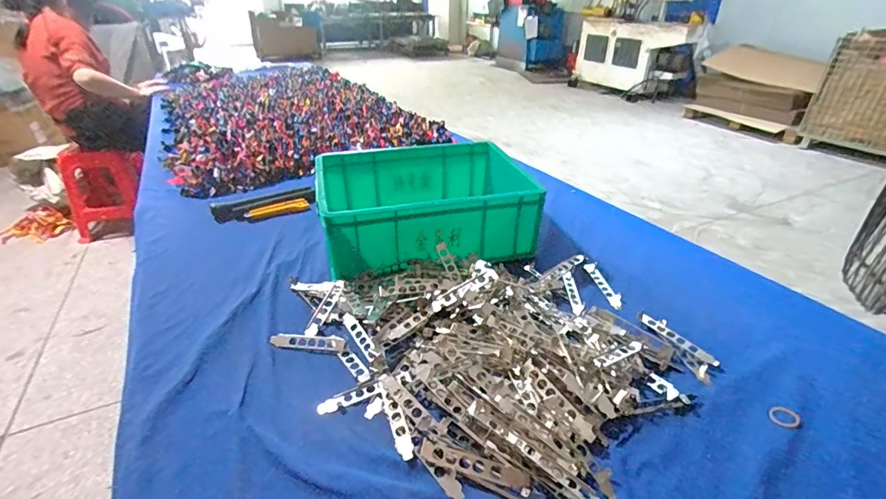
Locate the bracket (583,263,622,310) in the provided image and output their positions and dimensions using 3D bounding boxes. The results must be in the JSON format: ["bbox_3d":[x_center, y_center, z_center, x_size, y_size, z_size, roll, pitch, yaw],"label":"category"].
[{"bbox_3d":[0.284,0.064,0.769,0.023,0.014,0.121,-4,31,-8],"label":"bracket"}]

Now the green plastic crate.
[{"bbox_3d":[-0.042,-0.094,0.897,0.399,0.138,0.307,-7,32,-12],"label":"green plastic crate"}]

